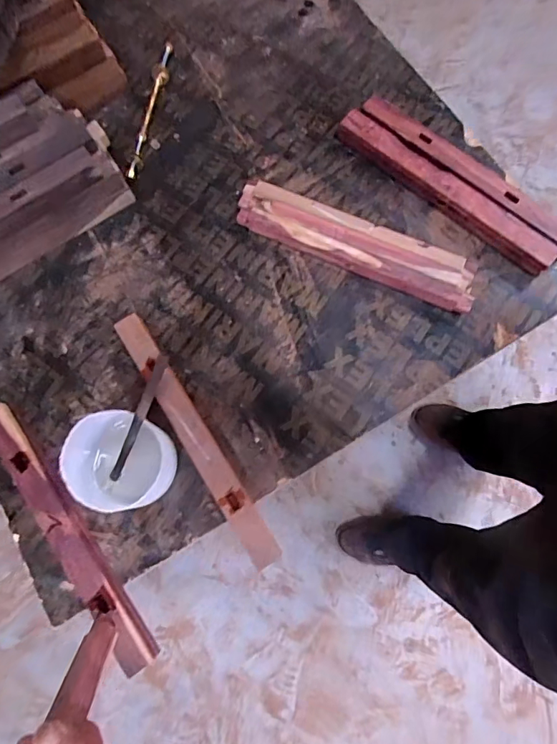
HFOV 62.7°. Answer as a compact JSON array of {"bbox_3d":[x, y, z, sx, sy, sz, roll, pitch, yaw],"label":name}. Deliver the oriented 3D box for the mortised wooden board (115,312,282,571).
[{"bbox_3d":[-0.096,0.071,0.531,0.031,0.034,0.322,-32,78,-6],"label":"mortised wooden board"}]

